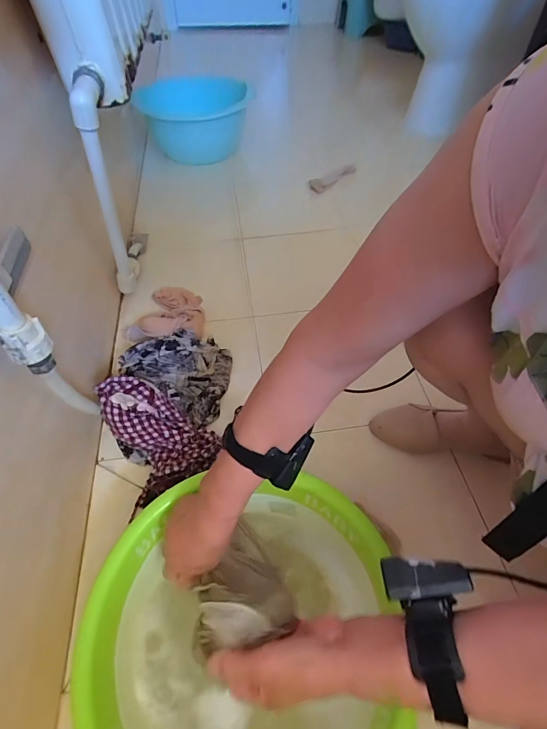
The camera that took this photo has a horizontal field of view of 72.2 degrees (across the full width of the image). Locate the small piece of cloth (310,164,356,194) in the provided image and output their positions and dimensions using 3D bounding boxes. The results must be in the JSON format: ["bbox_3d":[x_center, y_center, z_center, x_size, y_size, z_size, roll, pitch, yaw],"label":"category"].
[{"bbox_3d":[0.189,-0.598,1.195,0.048,0.027,0.208,37,62,24],"label":"small piece of cloth"}]

